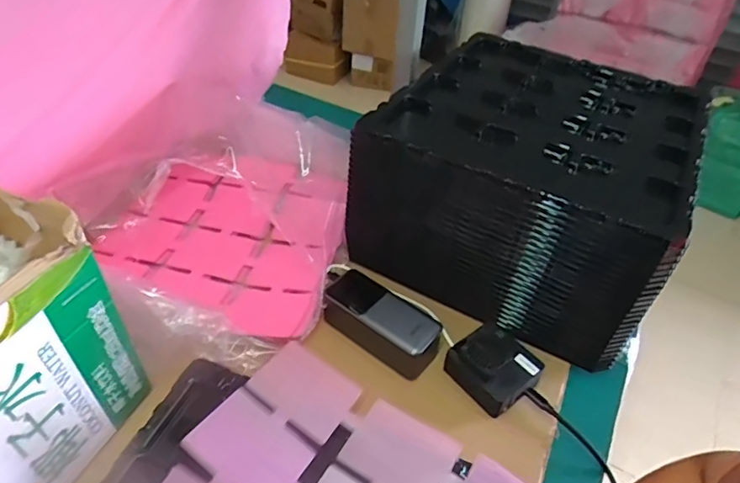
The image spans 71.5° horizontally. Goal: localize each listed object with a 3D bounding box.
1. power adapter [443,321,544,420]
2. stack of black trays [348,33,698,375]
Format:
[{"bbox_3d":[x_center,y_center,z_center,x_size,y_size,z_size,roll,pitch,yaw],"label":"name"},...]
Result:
[{"bbox_3d":[0.130,0.133,0.541,0.077,0.045,0.080,-26,51,-29],"label":"power adapter"},{"bbox_3d":[0.212,-0.094,0.688,0.337,0.206,0.393,22,46,18],"label":"stack of black trays"}]

